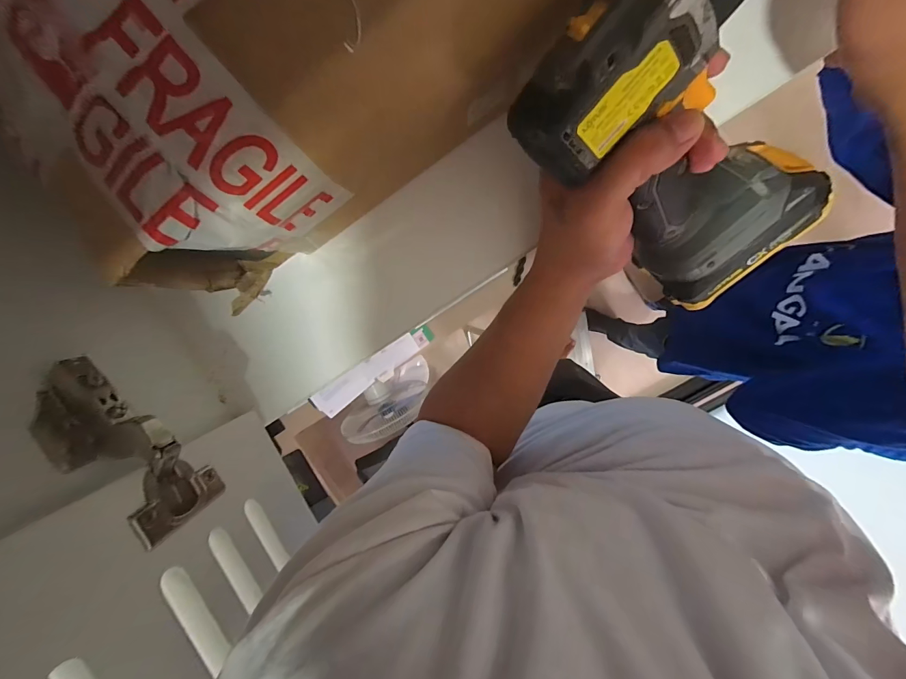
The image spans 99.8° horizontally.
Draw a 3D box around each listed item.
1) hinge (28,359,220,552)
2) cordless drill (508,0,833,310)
[{"bbox_3d":[-0.193,0.060,0.232,0.110,0.053,0.050,37,99,0],"label":"hinge"},{"bbox_3d":[0.143,-0.109,0.213,0.073,0.212,0.126,41,103,43],"label":"cordless drill"}]

